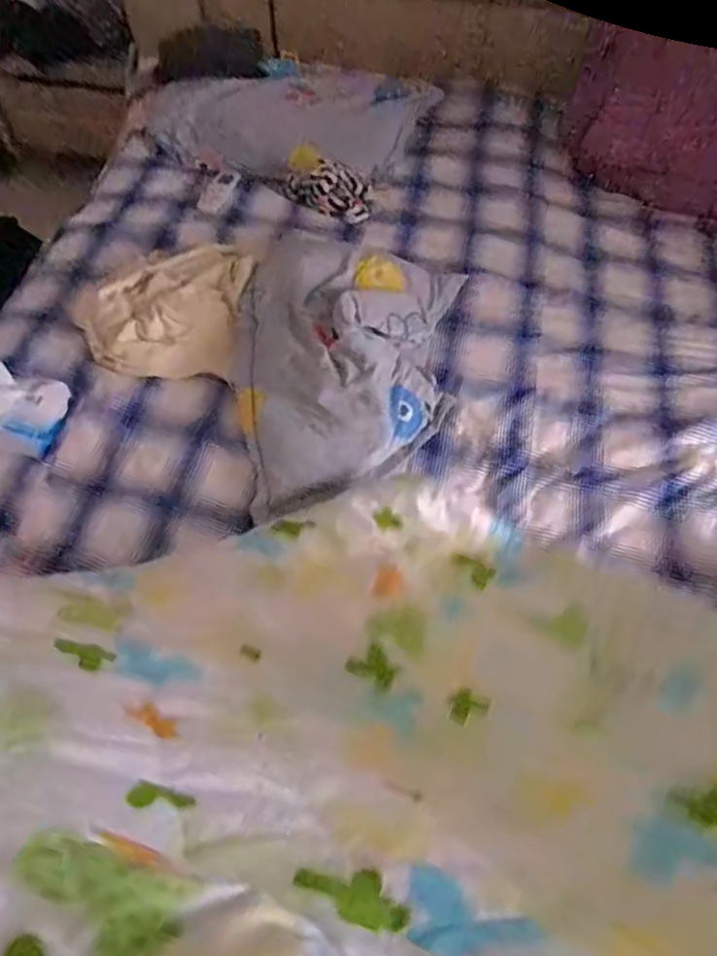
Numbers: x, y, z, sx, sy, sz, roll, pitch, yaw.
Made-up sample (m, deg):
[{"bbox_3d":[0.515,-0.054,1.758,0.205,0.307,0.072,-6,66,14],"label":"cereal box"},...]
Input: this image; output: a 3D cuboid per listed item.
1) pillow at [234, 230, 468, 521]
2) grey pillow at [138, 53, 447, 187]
[{"bbox_3d":[-0.029,-0.218,1.081,0.390,0.124,0.595,5,55,5],"label":"pillow"},{"bbox_3d":[-0.178,-0.879,1.533,0.653,0.077,0.420,15,57,12],"label":"grey pillow"}]

